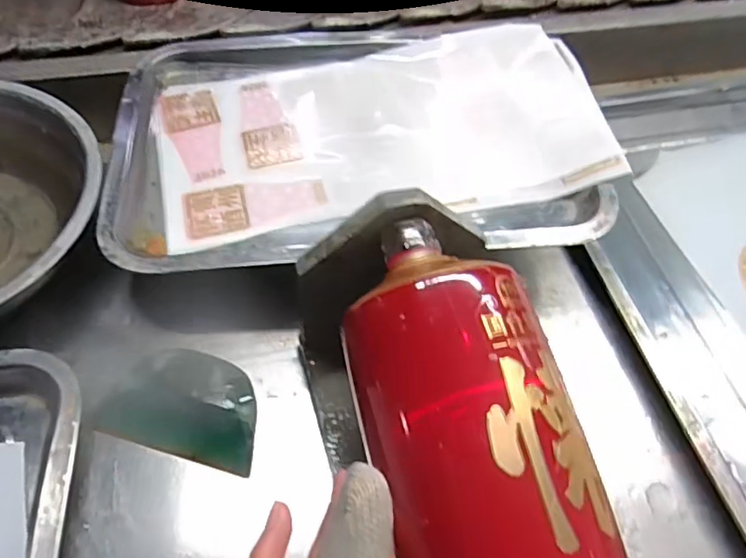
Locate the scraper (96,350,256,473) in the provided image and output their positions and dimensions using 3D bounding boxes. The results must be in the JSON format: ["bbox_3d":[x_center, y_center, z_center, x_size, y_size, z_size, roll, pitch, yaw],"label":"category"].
[{"bbox_3d":[-0.106,0.071,0.329,0.089,0.006,0.057,14,62,9],"label":"scraper"}]

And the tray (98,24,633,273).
[{"bbox_3d":[-0.010,-0.104,0.392,0.317,0.020,0.224,-3,58,-2],"label":"tray"}]

